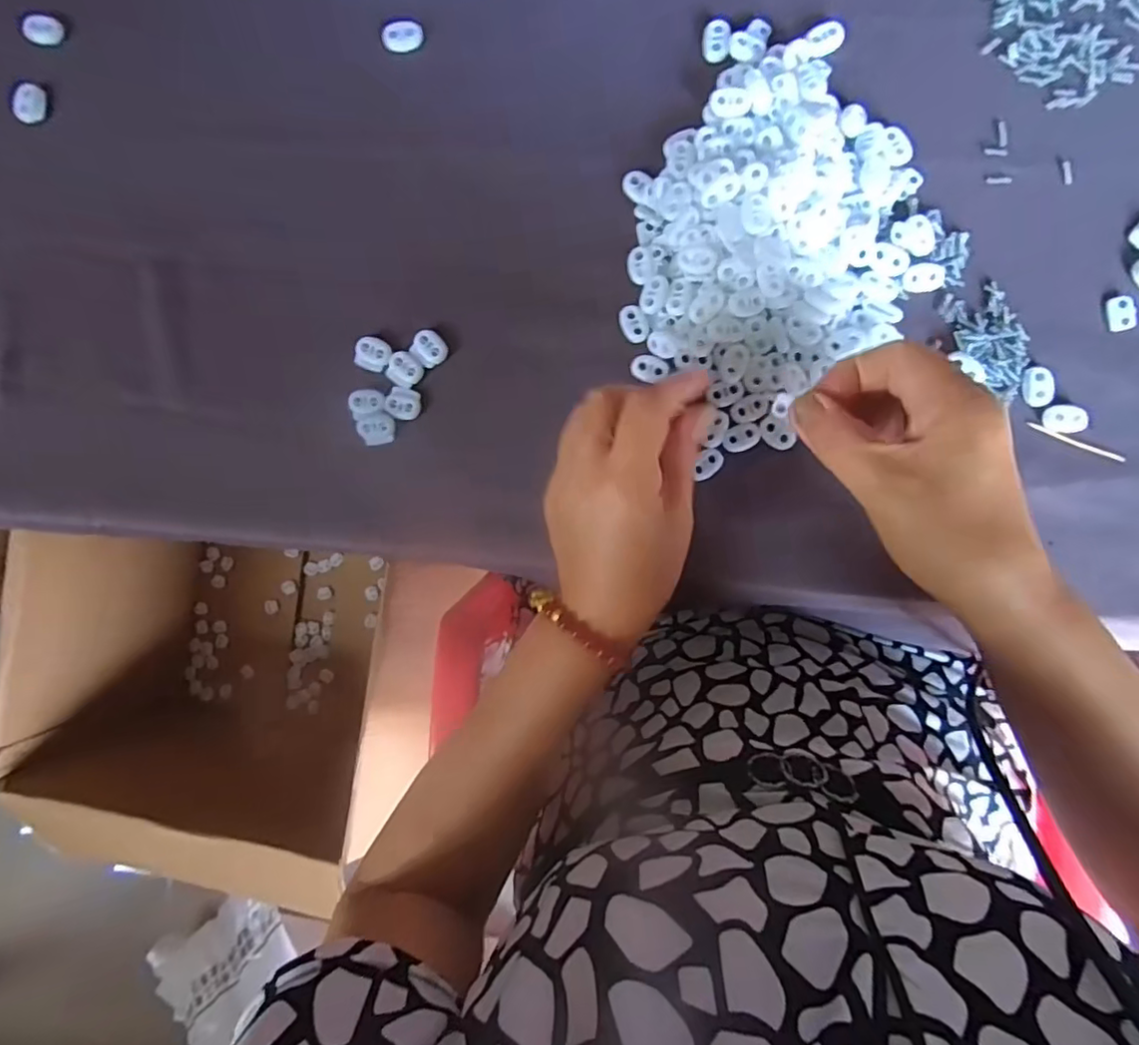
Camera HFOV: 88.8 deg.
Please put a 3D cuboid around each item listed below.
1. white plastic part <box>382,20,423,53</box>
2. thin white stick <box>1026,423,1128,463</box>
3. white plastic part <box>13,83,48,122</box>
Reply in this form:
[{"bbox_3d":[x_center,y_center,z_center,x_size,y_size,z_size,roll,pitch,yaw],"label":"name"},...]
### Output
[{"bbox_3d":[-0.102,-0.298,0.356,0.024,0.006,0.016,-4,92,4],"label":"white plastic part"},{"bbox_3d":[0.297,-0.047,0.339,0.058,0.004,0.005,20,93,3],"label":"thin white stick"},{"bbox_3d":[-0.345,-0.268,0.372,0.013,0.009,0.023,30,94,2],"label":"white plastic part"}]

